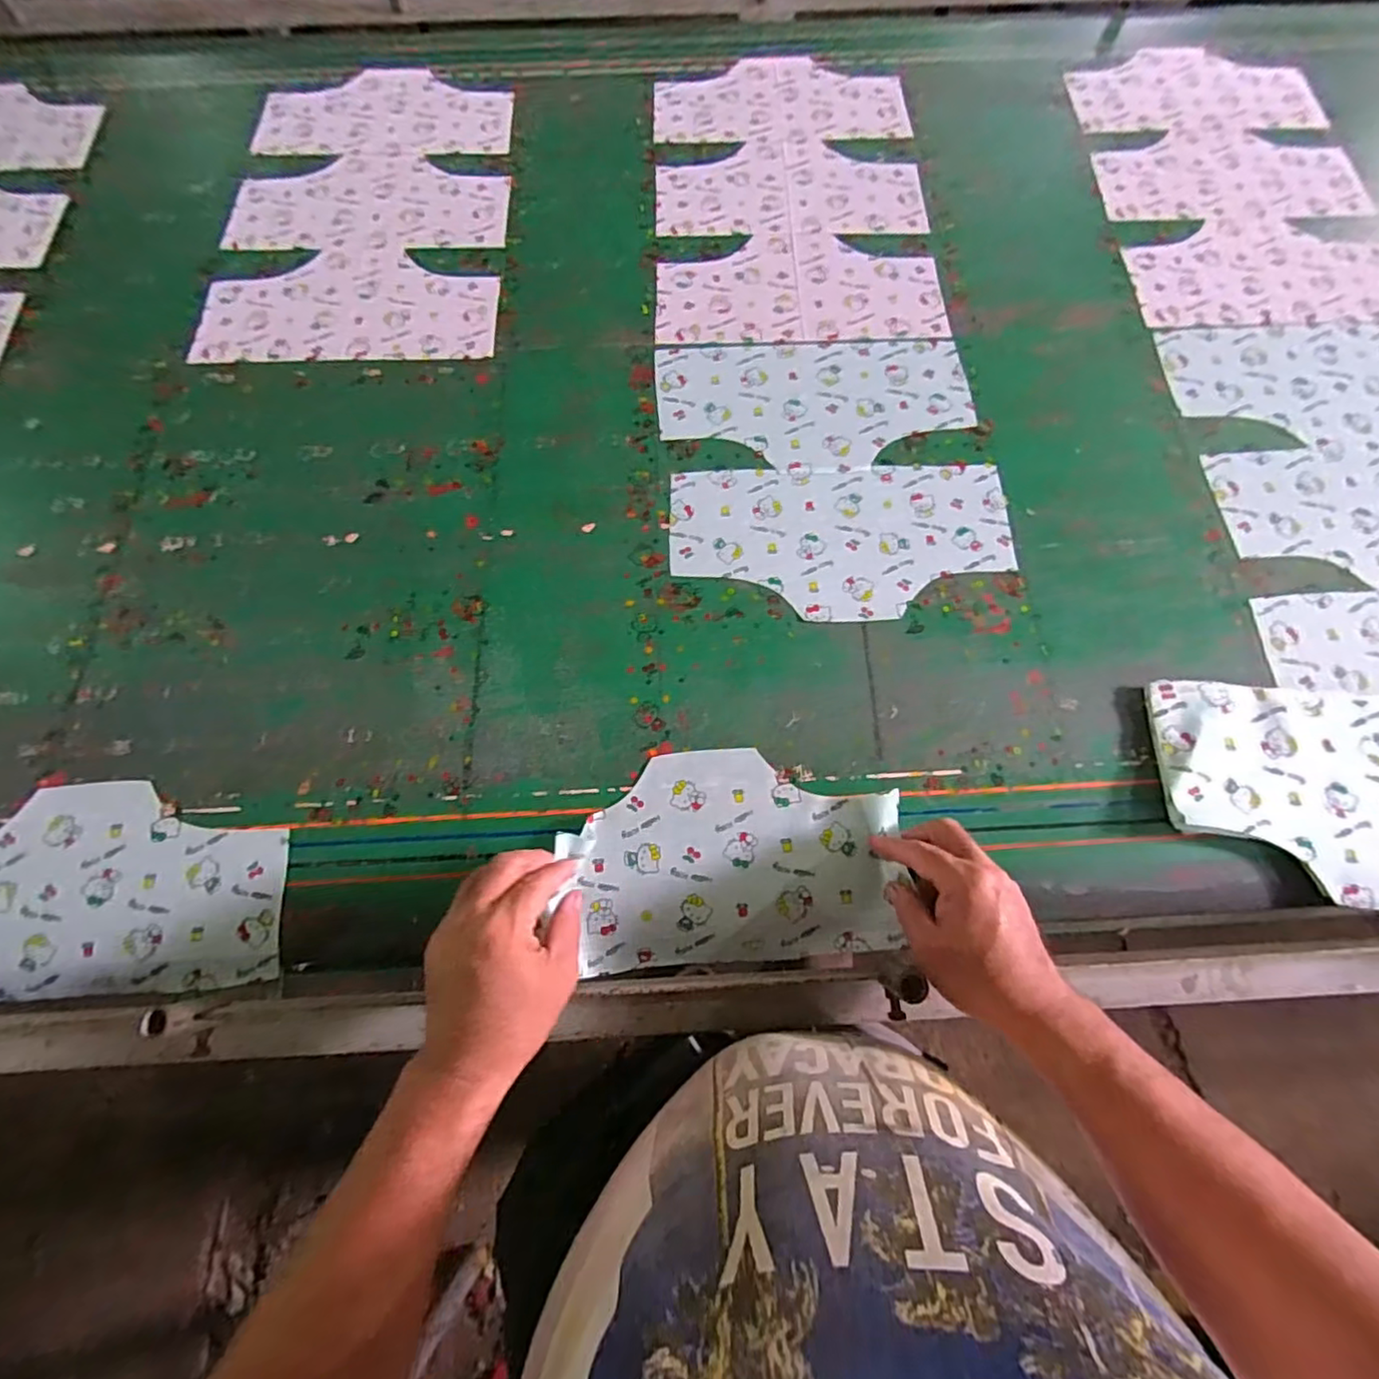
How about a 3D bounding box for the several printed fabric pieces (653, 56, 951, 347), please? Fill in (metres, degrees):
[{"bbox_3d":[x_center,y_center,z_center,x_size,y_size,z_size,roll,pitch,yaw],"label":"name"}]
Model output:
[{"bbox_3d":[0.121,-0.618,0.781,0.321,0.007,0.503,-1,69,-1],"label":"several printed fabric pieces"}]

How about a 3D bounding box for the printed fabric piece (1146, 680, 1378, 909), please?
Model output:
[{"bbox_3d":[0.549,0.083,0.512,0.317,0.018,0.170,4,68,1],"label":"printed fabric piece"}]

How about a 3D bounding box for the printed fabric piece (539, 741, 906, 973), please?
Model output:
[{"bbox_3d":[0.035,0.134,0.517,0.266,0.036,0.164,-4,68,-2],"label":"printed fabric piece"}]

